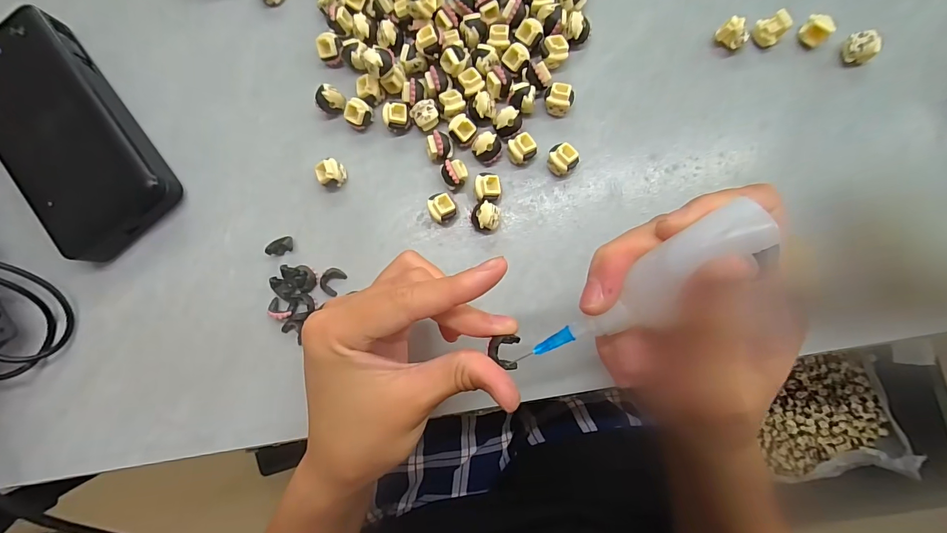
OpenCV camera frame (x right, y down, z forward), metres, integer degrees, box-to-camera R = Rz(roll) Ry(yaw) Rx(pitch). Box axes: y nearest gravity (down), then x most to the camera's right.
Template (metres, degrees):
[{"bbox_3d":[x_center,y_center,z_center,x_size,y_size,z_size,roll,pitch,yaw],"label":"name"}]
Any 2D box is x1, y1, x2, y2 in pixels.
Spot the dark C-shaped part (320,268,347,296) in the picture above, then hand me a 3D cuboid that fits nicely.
[{"bbox_3d":[-0.084,0.009,0.240,0.011,0.006,0.016,32,89,8],"label":"dark C-shaped part"}]

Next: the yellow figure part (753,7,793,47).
[{"bbox_3d":[0.166,-0.132,0.225,0.013,0.015,0.014,-1,85,6],"label":"yellow figure part"}]

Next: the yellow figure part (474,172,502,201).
[{"bbox_3d":[0.009,-0.045,0.232,0.015,0.014,0.015,-6,84,6],"label":"yellow figure part"}]

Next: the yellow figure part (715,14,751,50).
[{"bbox_3d":[0.146,-0.130,0.227,0.010,0.015,0.016,-42,82,1],"label":"yellow figure part"}]

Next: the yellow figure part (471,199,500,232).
[{"bbox_3d":[0.007,-0.028,0.231,0.016,0.014,0.016,1,85,6],"label":"yellow figure part"}]

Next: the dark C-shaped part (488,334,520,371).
[{"bbox_3d":[0.013,0.037,0.172,0.013,0.007,0.014,-1,85,6],"label":"dark C-shaped part"}]

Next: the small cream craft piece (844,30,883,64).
[{"bbox_3d":[0.211,-0.120,0.220,0.013,0.012,0.014,-2,85,6],"label":"small cream craft piece"}]

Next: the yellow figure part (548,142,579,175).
[{"bbox_3d":[0.051,-0.061,0.229,0.016,0.013,0.016,1,95,10],"label":"yellow figure part"}]

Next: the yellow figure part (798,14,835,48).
[{"bbox_3d":[0.190,-0.130,0.223,0.014,0.013,0.013,-1,85,6],"label":"yellow figure part"}]

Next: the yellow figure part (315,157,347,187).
[{"bbox_3d":[-0.085,-0.056,0.241,0.012,0.014,0.015,35,89,8],"label":"yellow figure part"}]

